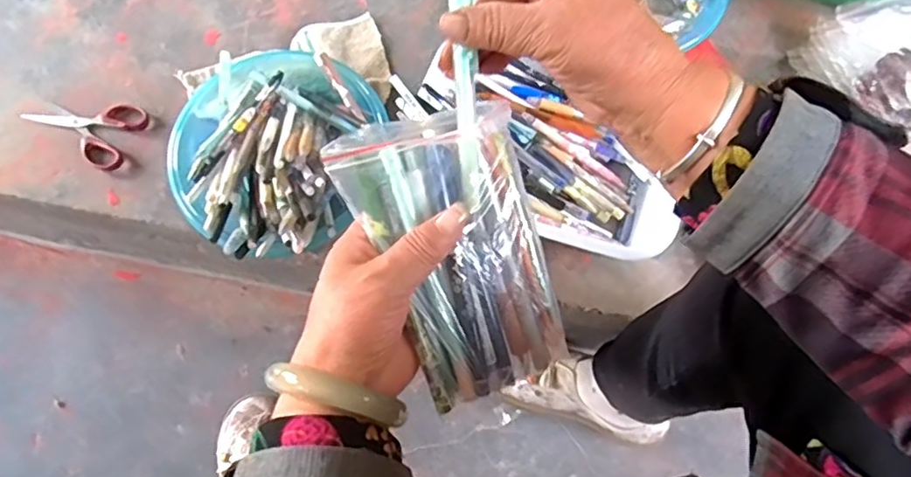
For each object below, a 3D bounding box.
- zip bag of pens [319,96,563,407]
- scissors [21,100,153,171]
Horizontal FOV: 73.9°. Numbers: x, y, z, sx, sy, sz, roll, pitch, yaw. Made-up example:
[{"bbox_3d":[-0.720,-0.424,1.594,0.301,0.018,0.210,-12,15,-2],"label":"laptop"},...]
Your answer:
[{"bbox_3d":[-0.001,0.010,0.339,0.099,0.032,0.156,-16,98,-15],"label":"zip bag of pens"},{"bbox_3d":[-0.437,-0.141,0.720,0.144,0.004,0.086,26,72,11],"label":"scissors"}]

